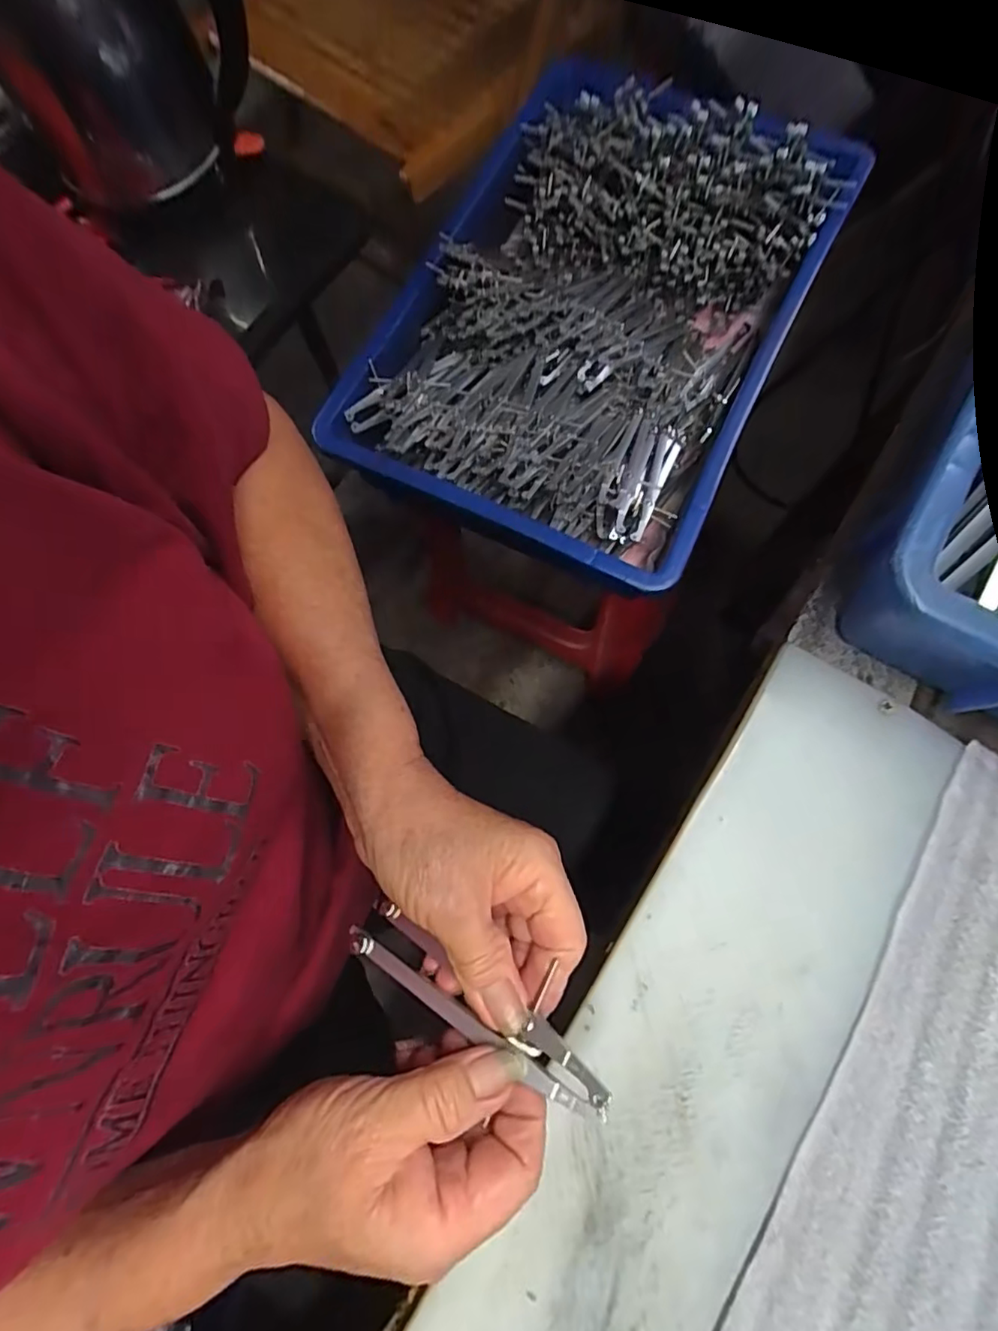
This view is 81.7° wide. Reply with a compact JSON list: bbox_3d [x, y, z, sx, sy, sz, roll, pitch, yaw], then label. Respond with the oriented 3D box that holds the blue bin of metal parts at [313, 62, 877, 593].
[{"bbox_3d":[0.060,-0.249,0.443,0.280,0.091,0.342,25,79,9],"label":"blue bin of metal parts"}]

